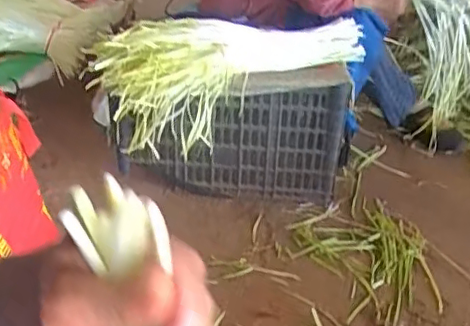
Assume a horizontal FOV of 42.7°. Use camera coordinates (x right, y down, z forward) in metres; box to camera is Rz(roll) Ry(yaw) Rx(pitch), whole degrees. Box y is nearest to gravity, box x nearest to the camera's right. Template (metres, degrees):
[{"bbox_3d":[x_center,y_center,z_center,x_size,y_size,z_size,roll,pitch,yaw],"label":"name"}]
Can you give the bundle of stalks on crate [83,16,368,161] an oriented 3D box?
[{"bbox_3d":[-0.018,-0.188,1.275,0.533,0.214,0.225,-10,33,-20],"label":"bundle of stalks on crate"}]

